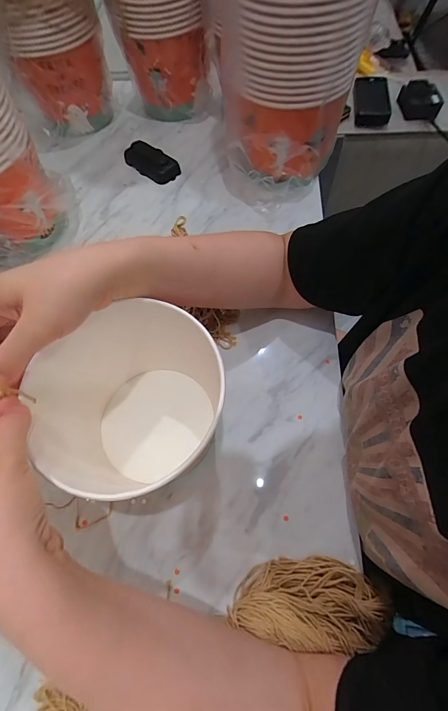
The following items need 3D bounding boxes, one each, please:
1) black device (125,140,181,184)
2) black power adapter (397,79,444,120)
[{"bbox_3d":[-0.126,-0.340,0.570,0.106,0.021,0.049,36,71,18],"label":"black device"},{"bbox_3d":[0.424,-0.551,0.702,0.089,0.034,0.081,25,68,14],"label":"black power adapter"}]

